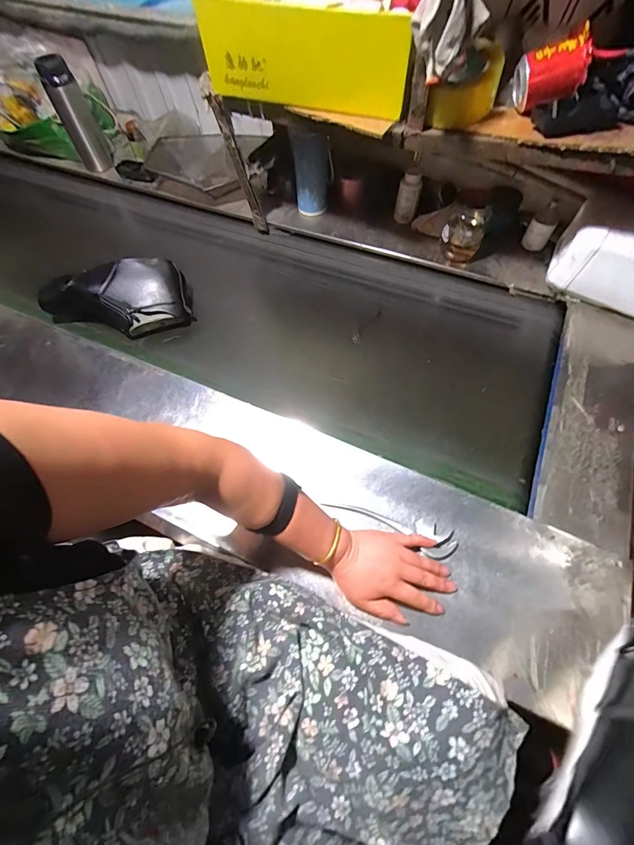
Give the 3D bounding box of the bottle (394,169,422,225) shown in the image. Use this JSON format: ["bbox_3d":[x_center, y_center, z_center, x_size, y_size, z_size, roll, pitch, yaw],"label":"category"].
[{"bbox_3d":[0.207,-0.511,0.825,0.047,0.103,0.042,24,46,16],"label":"bottle"}]

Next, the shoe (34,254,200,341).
[{"bbox_3d":[-0.409,-0.247,0.734,0.274,0.100,0.117,-11,62,-2],"label":"shoe"}]

